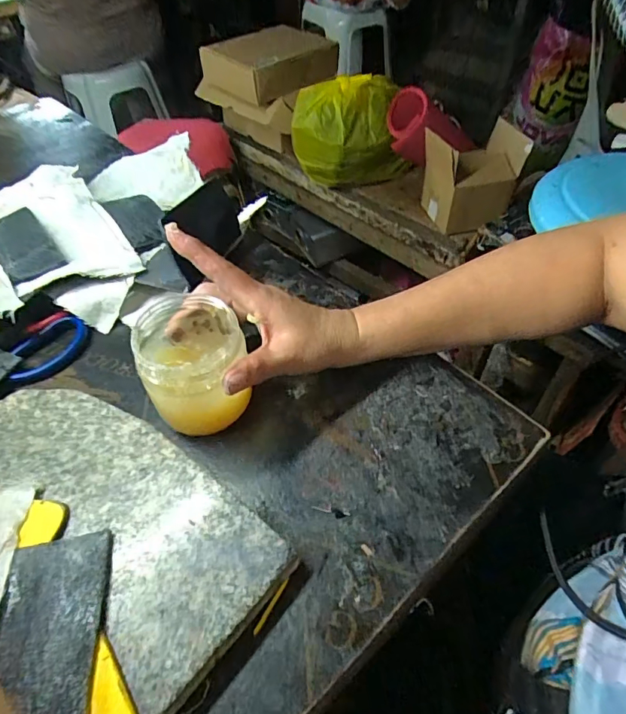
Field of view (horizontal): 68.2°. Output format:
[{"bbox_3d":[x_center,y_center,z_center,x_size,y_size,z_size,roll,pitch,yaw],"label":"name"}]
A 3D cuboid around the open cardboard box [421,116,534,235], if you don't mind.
[{"bbox_3d":[0.317,-0.349,0.912,0.174,0.155,0.109,-16,48,-8],"label":"open cardboard box"}]

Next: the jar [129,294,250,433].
[{"bbox_3d":[-0.085,0.002,0.340,0.070,0.078,0.083,-17,48,-9],"label":"jar"}]

